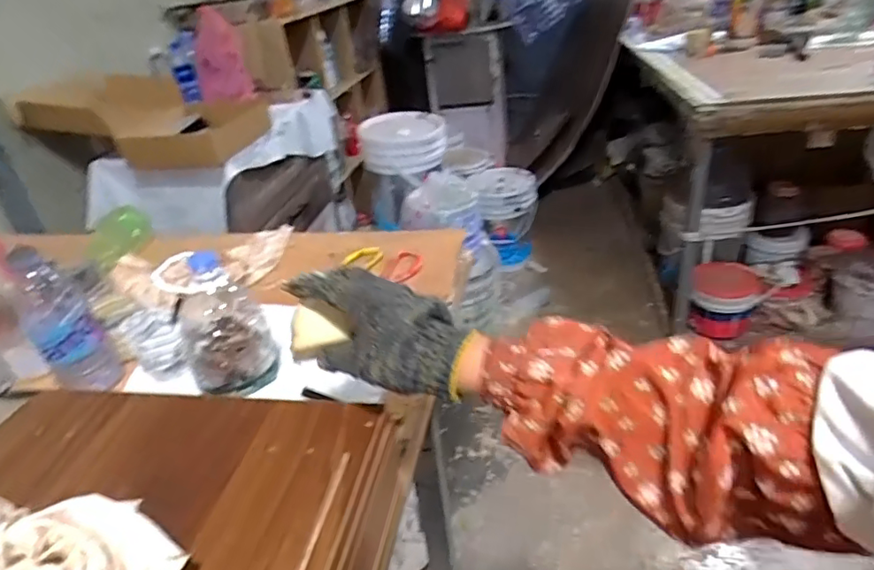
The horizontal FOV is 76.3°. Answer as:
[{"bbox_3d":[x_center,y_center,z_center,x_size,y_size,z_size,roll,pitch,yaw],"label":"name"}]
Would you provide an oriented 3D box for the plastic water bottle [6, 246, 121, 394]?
[{"bbox_3d":[-0.435,0.051,0.650,0.065,0.200,0.056,-30,39,-32],"label":"plastic water bottle"}]

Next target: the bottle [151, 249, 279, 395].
[{"bbox_3d":[-0.250,0.044,0.648,0.104,0.160,0.082,-23,36,-24],"label":"bottle"}]

